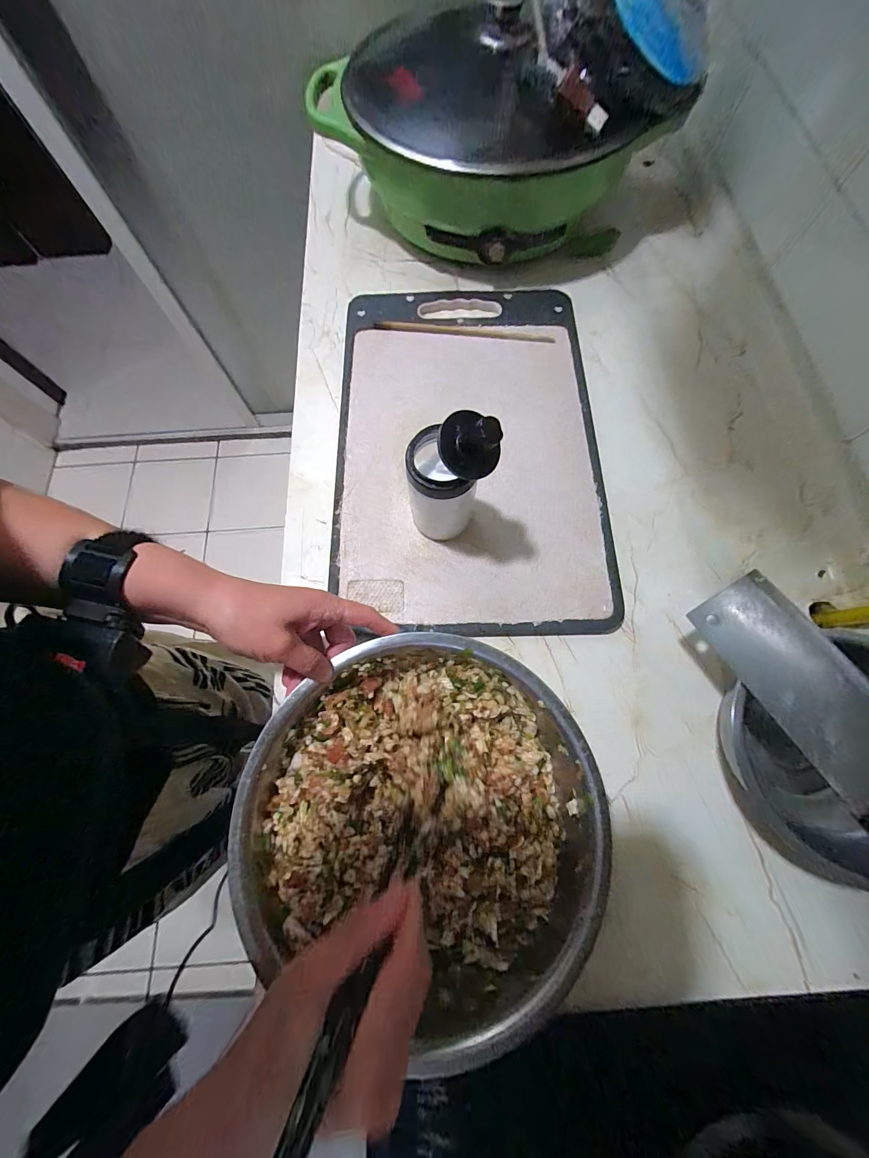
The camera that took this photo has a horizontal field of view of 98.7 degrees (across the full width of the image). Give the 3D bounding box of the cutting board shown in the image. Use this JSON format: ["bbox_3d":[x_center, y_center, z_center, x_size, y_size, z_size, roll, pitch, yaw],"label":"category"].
[{"bbox_3d":[0.036,-0.160,0.436,0.292,0.016,0.449,-2,74,-1],"label":"cutting board"}]

